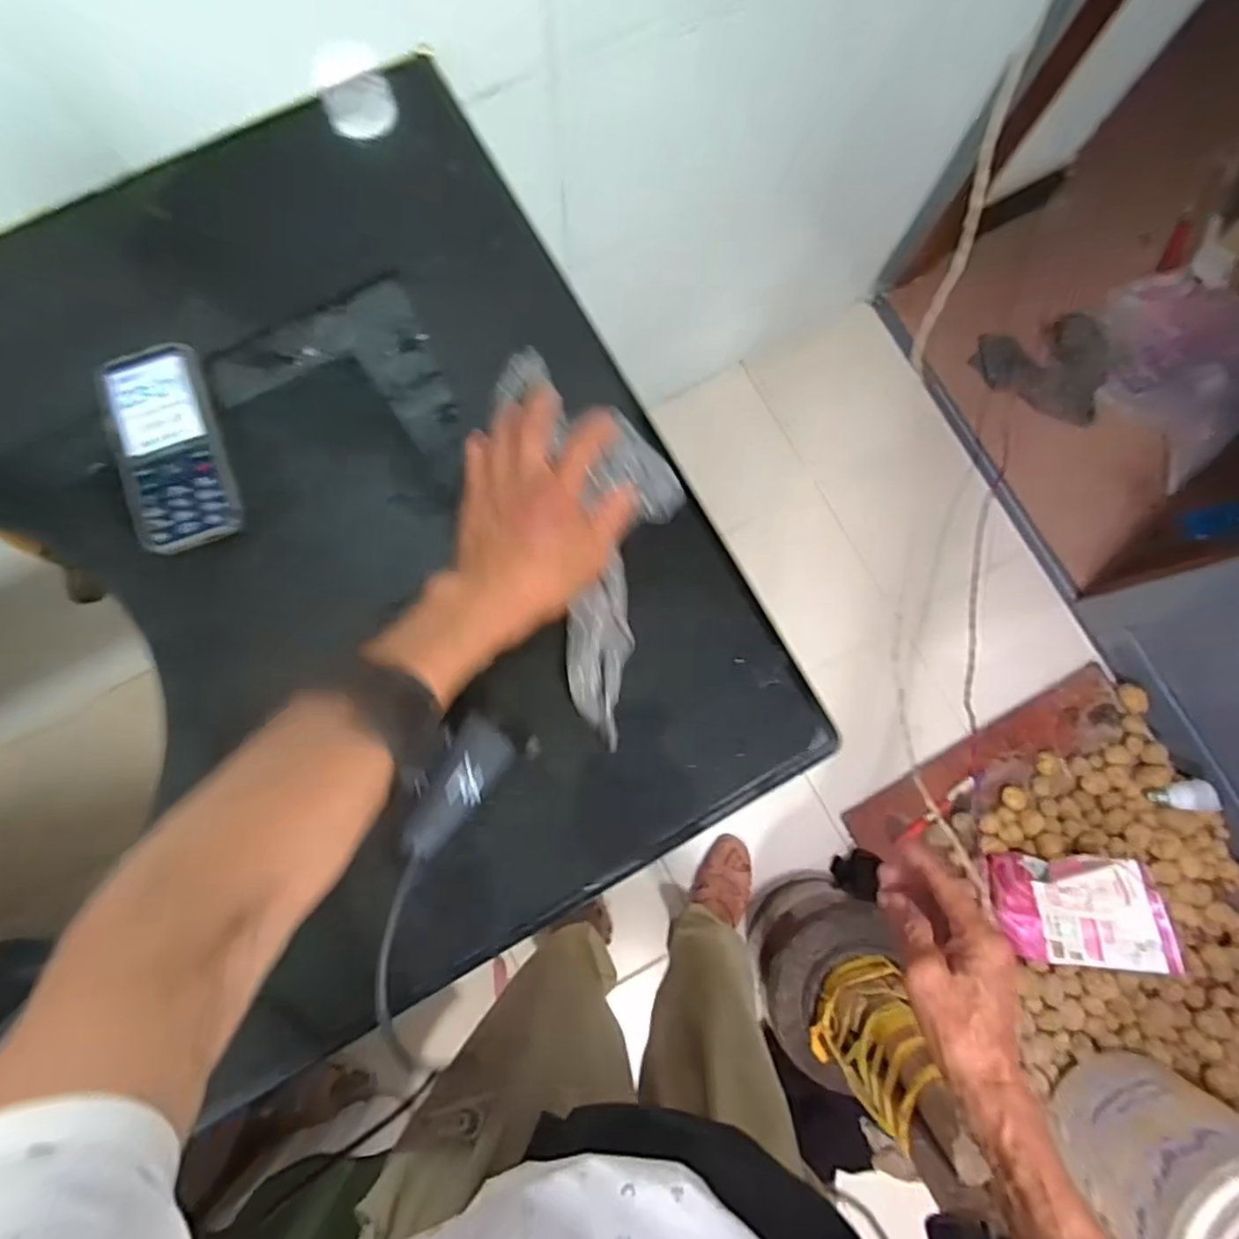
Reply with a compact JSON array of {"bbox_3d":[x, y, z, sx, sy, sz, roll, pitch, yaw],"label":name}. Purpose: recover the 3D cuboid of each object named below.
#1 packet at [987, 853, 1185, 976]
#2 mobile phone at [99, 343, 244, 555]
[{"bbox_3d":[0.756,0.481,1.089,0.237,0.067,0.171,-15,77,36],"label":"packet"},{"bbox_3d":[-0.286,-0.109,0.418,0.061,0.013,0.134,-19,82,-5],"label":"mobile phone"}]

